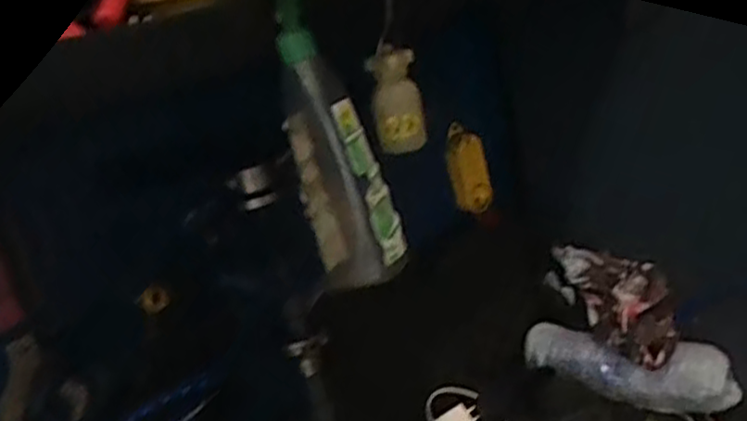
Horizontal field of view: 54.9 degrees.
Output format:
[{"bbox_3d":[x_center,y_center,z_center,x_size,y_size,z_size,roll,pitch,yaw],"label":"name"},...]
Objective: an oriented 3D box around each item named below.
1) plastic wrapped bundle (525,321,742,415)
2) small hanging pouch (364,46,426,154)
[{"bbox_3d":[0.312,0.197,0.903,0.254,0.072,0.057,2,23,36],"label":"plastic wrapped bundle"},{"bbox_3d":[0.019,-0.090,0.595,0.040,0.085,0.025,-11,18,3],"label":"small hanging pouch"}]

